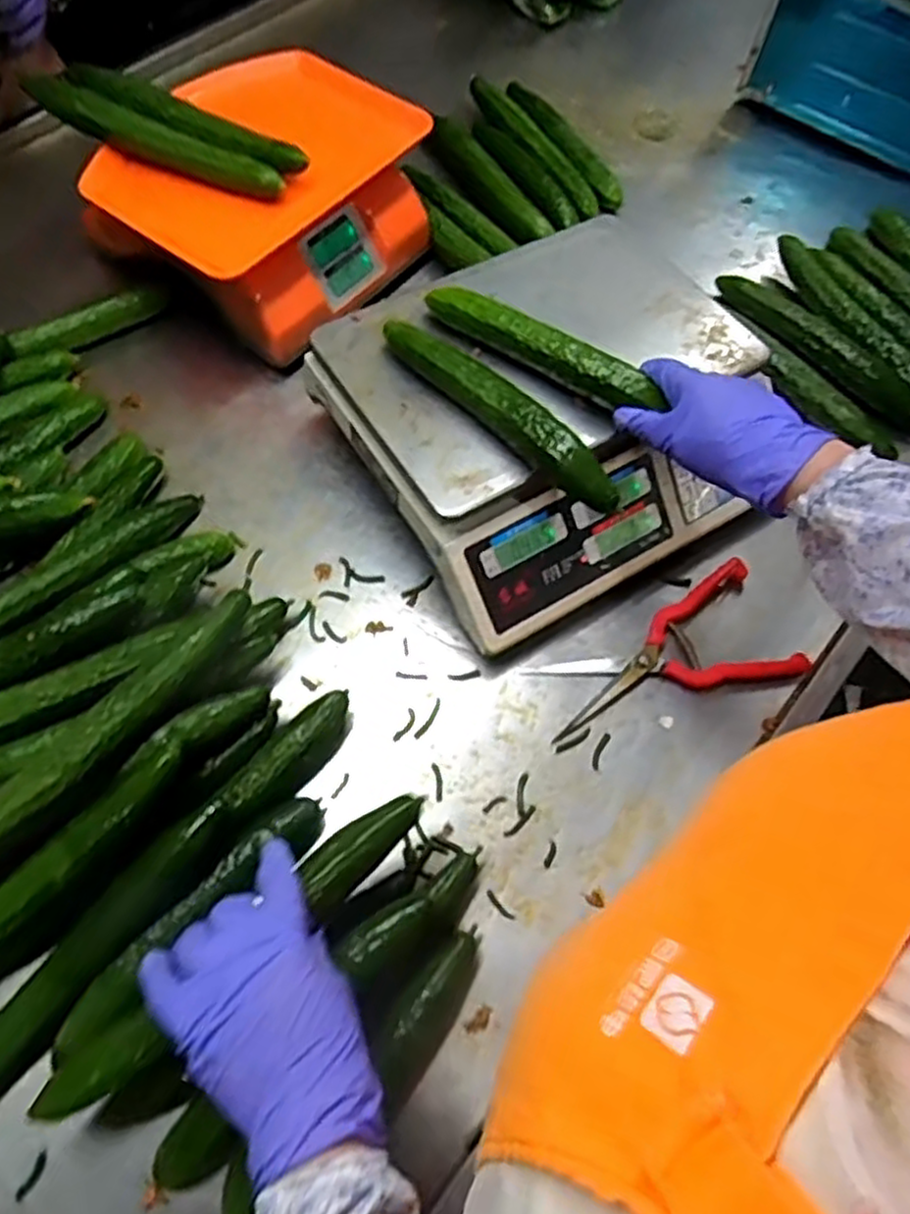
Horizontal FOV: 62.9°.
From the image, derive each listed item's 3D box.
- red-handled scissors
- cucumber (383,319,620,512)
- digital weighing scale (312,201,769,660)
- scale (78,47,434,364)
[{"bbox_3d":[0.168,0.039,0.615,0.210,0.020,0.106,-18,65,-10],"label":"red-handled scissors"},{"bbox_3d":[0.030,-0.153,0.557,0.028,0.031,0.231,-38,70,-19],"label":"cucumber"},{"bbox_3d":[0.084,-0.164,0.650,0.325,0.122,0.297,-28,67,-15],"label":"digital weighing scale"},{"bbox_3d":[-0.197,-0.412,0.761,0.269,0.128,0.284,33,67,15],"label":"scale"}]

